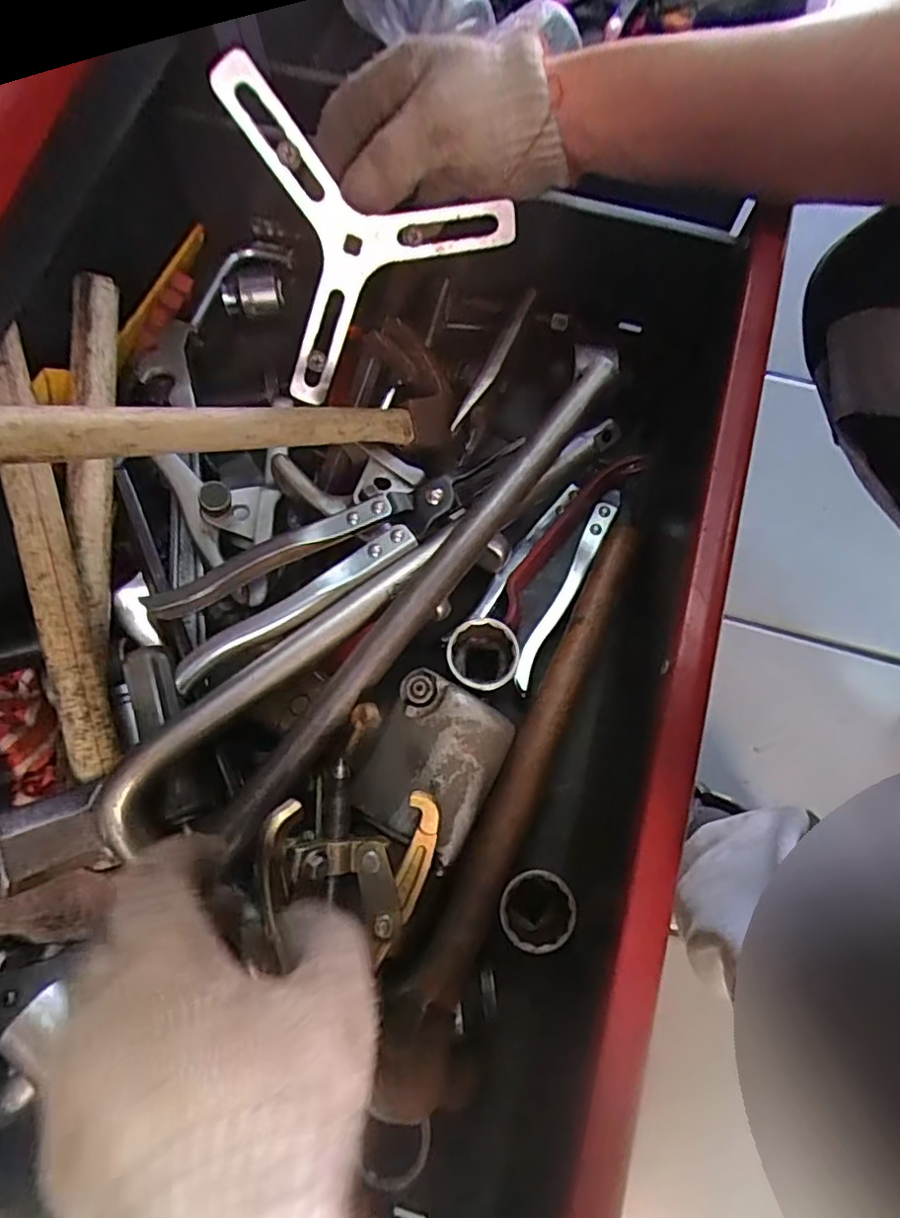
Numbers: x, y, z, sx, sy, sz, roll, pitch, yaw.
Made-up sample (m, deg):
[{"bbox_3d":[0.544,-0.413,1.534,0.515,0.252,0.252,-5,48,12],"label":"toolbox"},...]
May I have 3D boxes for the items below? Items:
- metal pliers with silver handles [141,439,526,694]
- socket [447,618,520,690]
[{"bbox_3d":[-0.056,-0.040,0.370,0.238,0.032,0.062,-31,77,-8],"label":"metal pliers with silver handles"},{"bbox_3d":[0.020,0.032,0.384,0.041,0.041,0.041,0,75,0],"label":"socket"}]

